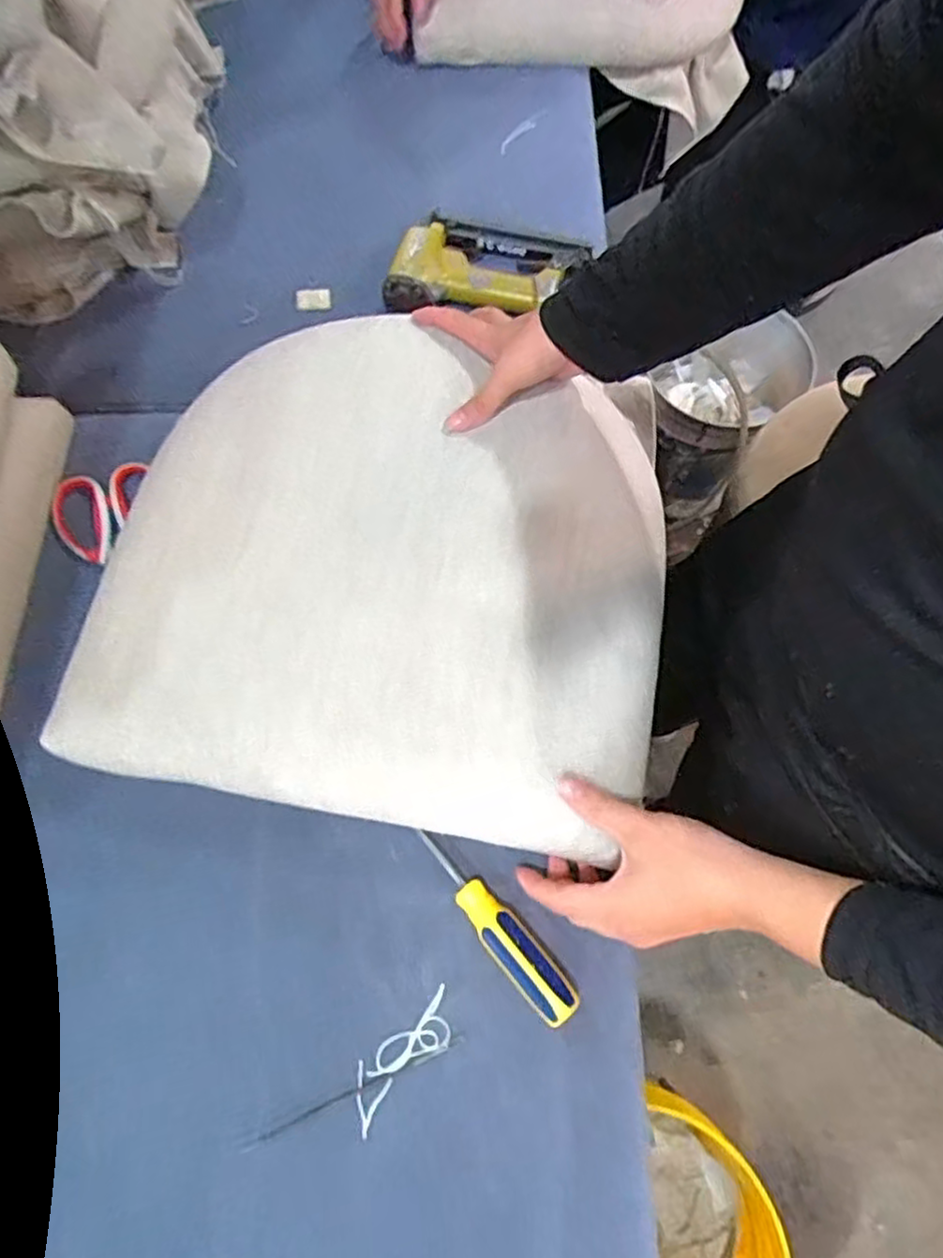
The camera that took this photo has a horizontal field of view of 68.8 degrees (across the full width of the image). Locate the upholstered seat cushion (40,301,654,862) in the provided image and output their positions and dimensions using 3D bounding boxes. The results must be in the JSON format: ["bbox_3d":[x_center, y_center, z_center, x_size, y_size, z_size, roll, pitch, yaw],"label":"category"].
[{"bbox_3d":[-0.063,-0.063,0.562,0.430,0.047,0.408,10,69,2],"label":"upholstered seat cushion"}]

